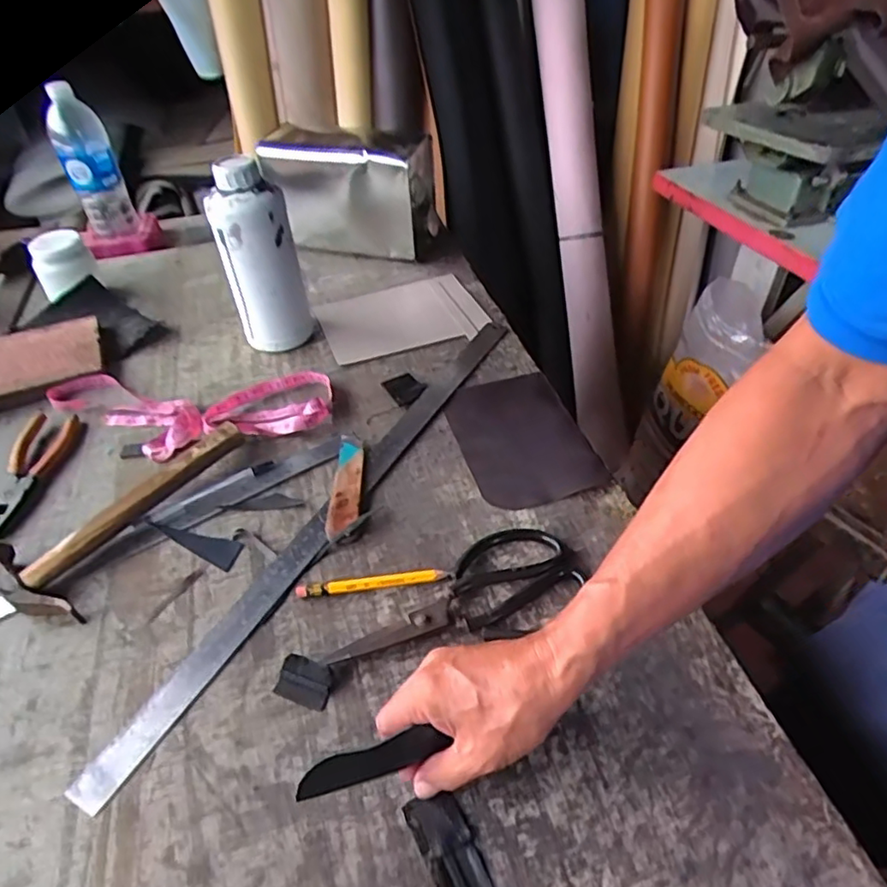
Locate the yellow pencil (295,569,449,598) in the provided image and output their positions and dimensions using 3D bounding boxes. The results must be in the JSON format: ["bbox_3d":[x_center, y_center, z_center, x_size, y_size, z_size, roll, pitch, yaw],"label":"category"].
[{"bbox_3d":[-0.059,0.113,0.505,0.120,0.010,0.011,-7,42,-2],"label":"yellow pencil"}]

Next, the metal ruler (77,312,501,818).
[{"bbox_3d":[-0.085,0.043,0.590,0.036,0.006,0.604,18,47,22],"label":"metal ruler"}]

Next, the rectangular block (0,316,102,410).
[{"bbox_3d":[-0.521,-0.094,0.761,0.187,0.023,0.143,-19,44,-15],"label":"rectangular block"}]

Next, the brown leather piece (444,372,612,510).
[{"bbox_3d":[0.077,-0.012,0.635,0.126,0.008,0.186,-14,43,-10],"label":"brown leather piece"}]

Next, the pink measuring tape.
[{"bbox_3d":[-0.291,-0.035,0.676,0.329,0.032,0.139,-1,42,5],"label":"pink measuring tape"}]

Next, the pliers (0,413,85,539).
[{"bbox_3d":[-0.413,0.027,0.627,0.053,0.015,0.164,-9,42,-5],"label":"pliers"}]

